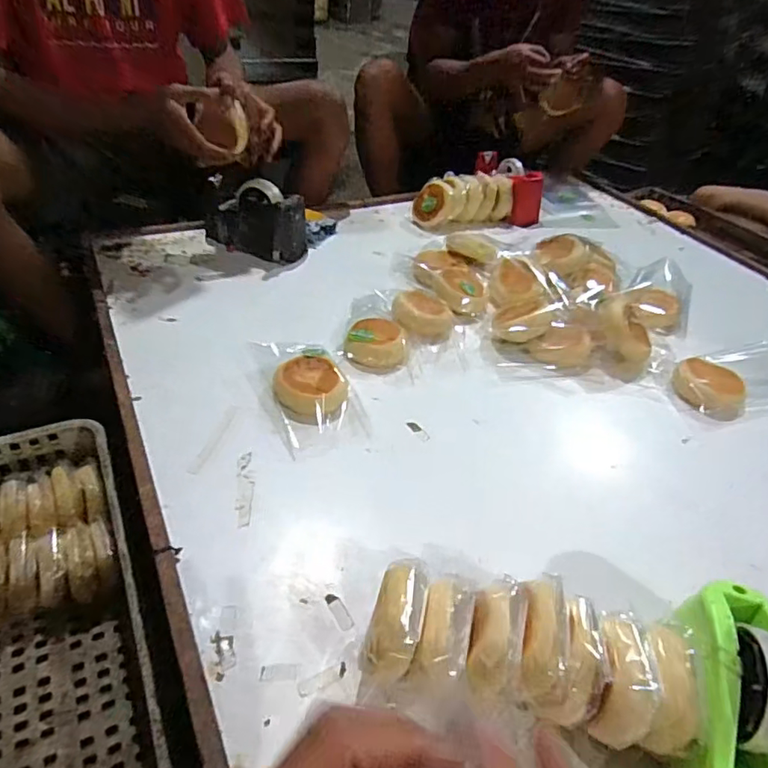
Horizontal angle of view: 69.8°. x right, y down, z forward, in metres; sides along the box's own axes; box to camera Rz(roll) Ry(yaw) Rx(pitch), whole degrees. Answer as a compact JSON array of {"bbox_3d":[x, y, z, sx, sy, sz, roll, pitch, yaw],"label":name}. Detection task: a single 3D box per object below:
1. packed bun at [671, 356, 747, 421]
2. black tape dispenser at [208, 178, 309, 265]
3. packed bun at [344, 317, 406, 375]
[{"bbox_3d":[0.465,0.006,0.790,0.084,0.034,0.104,-28,51,-33],"label":"packed bun"},{"bbox_3d":[-0.236,-0.312,1.024,0.194,0.110,0.090,27,45,22],"label":"black tape dispenser"},{"bbox_3d":[-0.012,-0.056,0.785,0.084,0.044,0.077,4,41,-3],"label":"packed bun"}]

